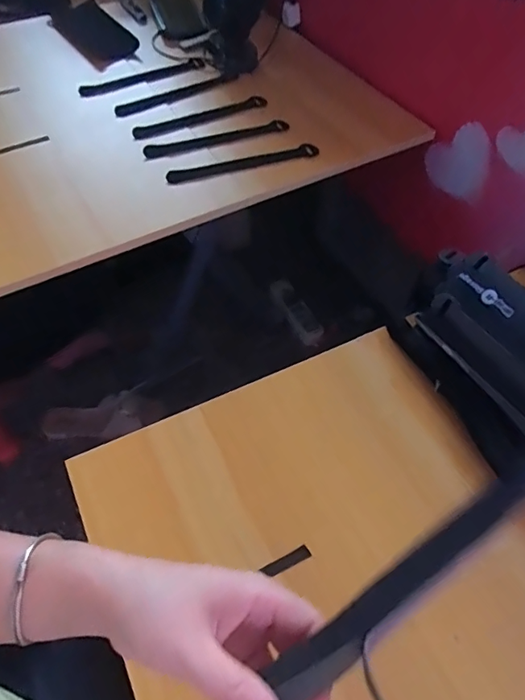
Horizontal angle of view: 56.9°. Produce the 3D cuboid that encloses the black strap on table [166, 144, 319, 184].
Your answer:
[{"bbox_3d":[-0.021,-0.234,0.604,0.199,0.008,0.027,-18,54,-15],"label":"black strap on table"}]

